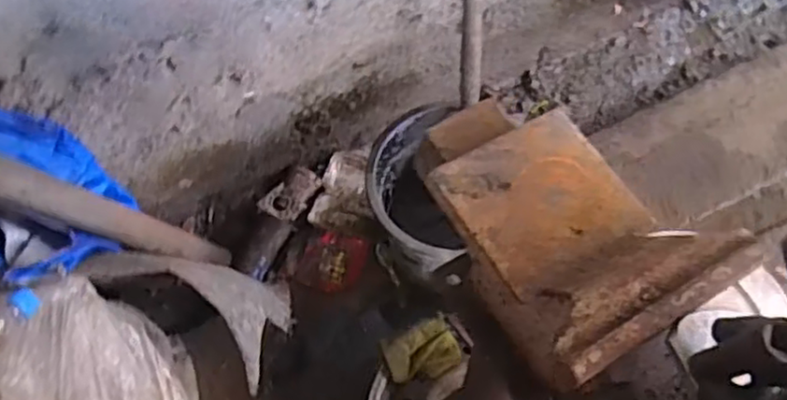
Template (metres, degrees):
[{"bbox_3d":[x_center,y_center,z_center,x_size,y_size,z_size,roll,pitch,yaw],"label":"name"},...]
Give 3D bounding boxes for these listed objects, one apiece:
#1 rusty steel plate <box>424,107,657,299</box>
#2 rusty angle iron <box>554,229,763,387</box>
[{"bbox_3d":[0.102,0.001,0.480,0.116,0.010,0.118,-30,68,-12],"label":"rusty steel plate"},{"bbox_3d":[0.148,0.055,0.424,0.142,0.053,0.059,-32,68,-20],"label":"rusty angle iron"}]

